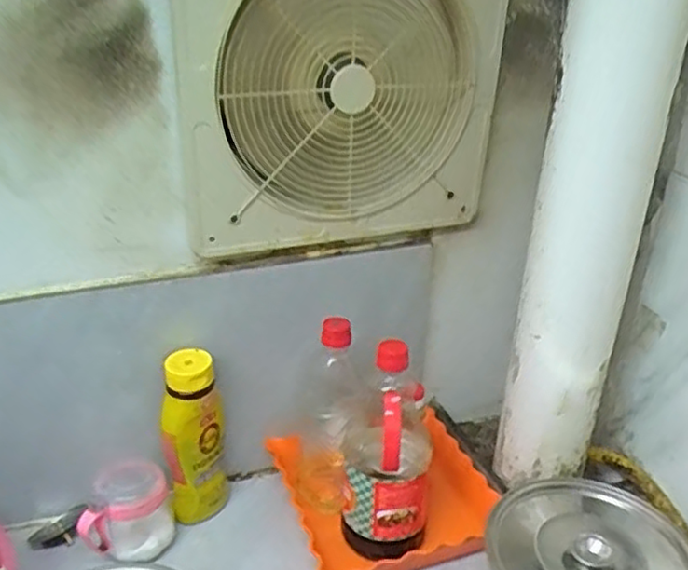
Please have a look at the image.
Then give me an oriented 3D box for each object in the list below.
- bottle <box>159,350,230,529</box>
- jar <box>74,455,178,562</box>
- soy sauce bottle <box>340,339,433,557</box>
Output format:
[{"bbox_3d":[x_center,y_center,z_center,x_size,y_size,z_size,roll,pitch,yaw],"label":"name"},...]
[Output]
[{"bbox_3d":[-0.178,0.185,0.820,0.068,0.217,0.062,-6,29,-15],"label":"bottle"},{"bbox_3d":[-0.254,0.264,0.793,0.083,0.096,0.078,1,28,-1],"label":"jar"},{"bbox_3d":[0.048,0.185,0.761,0.095,0.238,0.084,6,28,7],"label":"soy sauce bottle"}]

